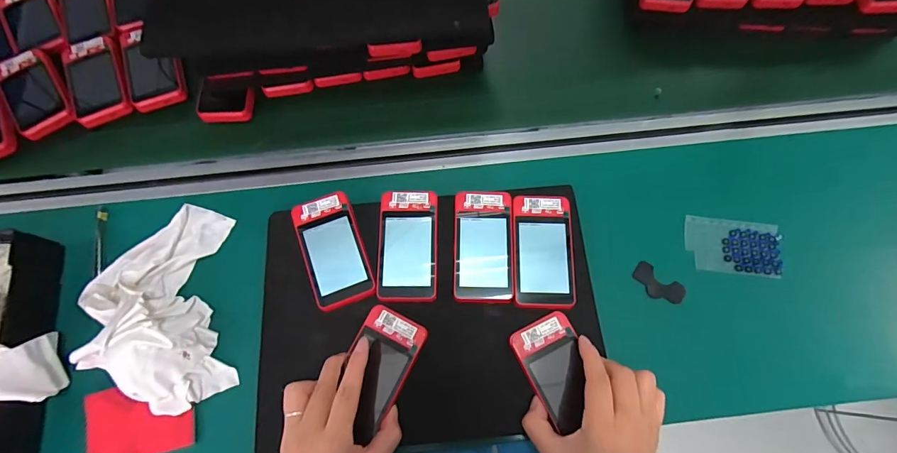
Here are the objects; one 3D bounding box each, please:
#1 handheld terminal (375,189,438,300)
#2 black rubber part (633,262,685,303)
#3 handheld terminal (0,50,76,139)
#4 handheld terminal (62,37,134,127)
[{"bbox_3d":[-0.043,0.020,0.426,0.061,0.021,0.118,0,75,0],"label":"handheld terminal"},{"bbox_3d":[0.227,0.062,0.429,0.052,0.010,0.030,36,75,12],"label":"black rubber part"},{"bbox_3d":[-0.522,-0.170,0.501,0.063,0.015,0.137,-34,74,-11],"label":"handheld terminal"},{"bbox_3d":[-0.444,-0.185,0.500,0.067,0.016,0.120,-27,73,-9],"label":"handheld terminal"}]

